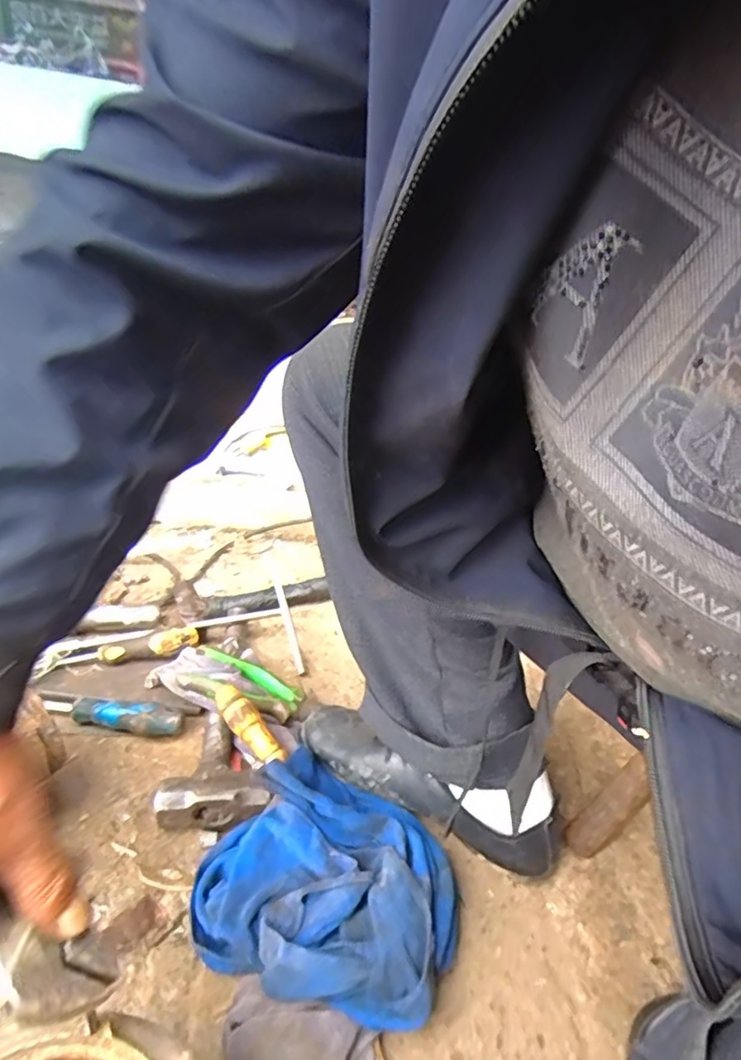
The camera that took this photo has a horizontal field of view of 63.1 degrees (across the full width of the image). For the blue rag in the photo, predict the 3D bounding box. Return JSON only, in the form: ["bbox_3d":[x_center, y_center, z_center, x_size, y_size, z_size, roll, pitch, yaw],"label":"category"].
[{"bbox_3d":[-0.034,0.282,0.503,0.205,0.073,0.199,10,29,5],"label":"blue rag"}]

